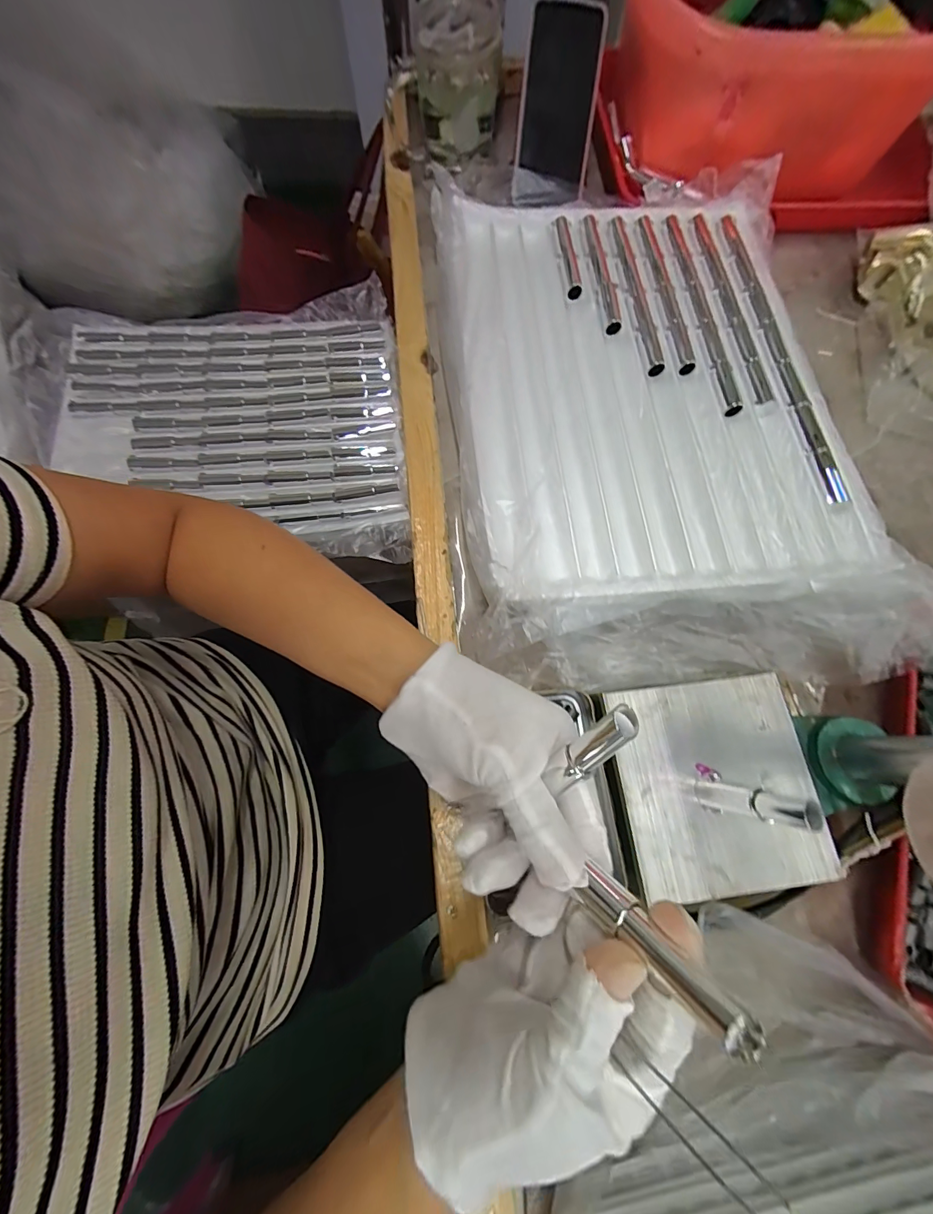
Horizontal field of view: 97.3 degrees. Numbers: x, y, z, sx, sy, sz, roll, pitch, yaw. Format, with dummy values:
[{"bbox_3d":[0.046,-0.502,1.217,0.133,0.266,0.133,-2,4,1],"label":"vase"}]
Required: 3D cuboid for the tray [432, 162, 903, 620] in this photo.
[{"bbox_3d":[0.151,-0.210,0.367,0.334,0.035,0.438,-5,73,-2],"label":"tray"}]

